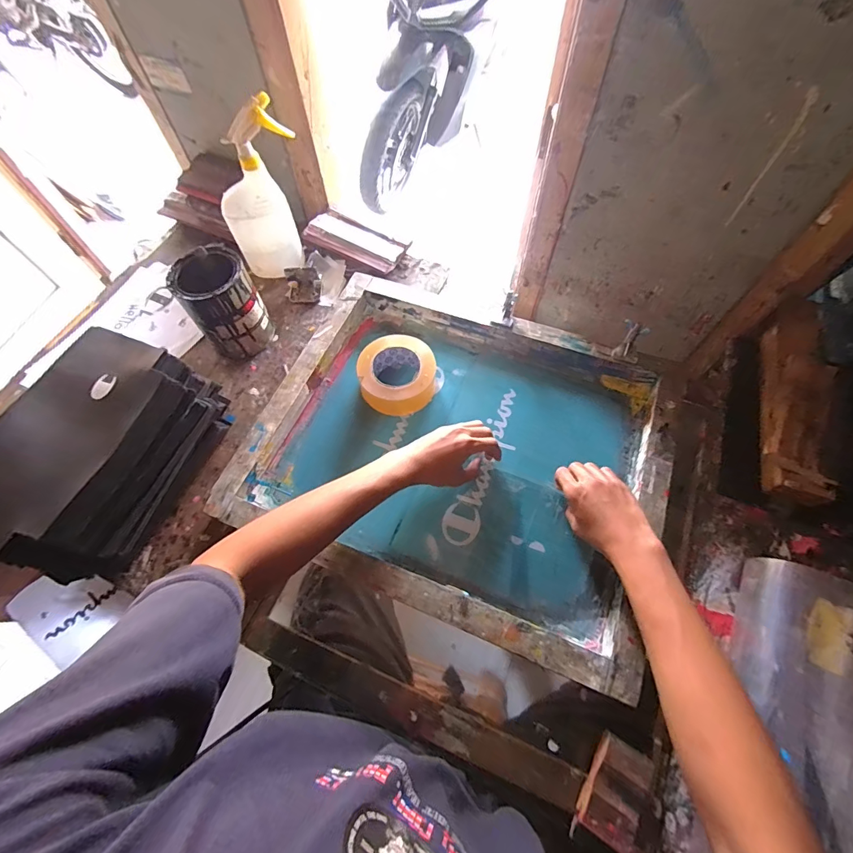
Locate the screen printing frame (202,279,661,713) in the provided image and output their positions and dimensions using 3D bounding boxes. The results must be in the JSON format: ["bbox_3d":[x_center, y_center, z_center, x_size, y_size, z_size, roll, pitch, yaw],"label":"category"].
[{"bbox_3d":[0.044,0.024,0.606,0.550,0.053,0.453,20,64,12],"label":"screen printing frame"}]

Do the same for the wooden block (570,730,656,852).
[{"bbox_3d":[0.194,0.378,0.424,0.052,0.028,0.092,28,66,15],"label":"wooden block"}]

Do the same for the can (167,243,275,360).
[{"bbox_3d":[-0.332,-0.198,0.680,0.103,0.146,0.108,-1,62,1],"label":"can"}]

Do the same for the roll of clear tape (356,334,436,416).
[{"bbox_3d":[-0.046,-0.084,0.660,0.118,0.057,0.115,-1,62,1],"label":"roll of clear tape"}]

